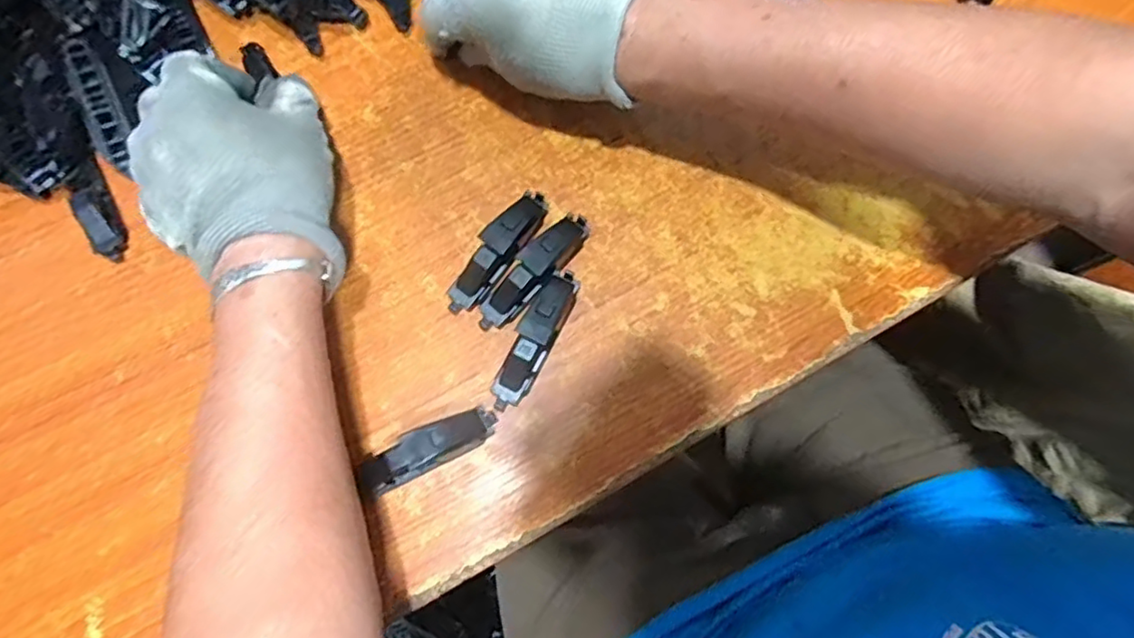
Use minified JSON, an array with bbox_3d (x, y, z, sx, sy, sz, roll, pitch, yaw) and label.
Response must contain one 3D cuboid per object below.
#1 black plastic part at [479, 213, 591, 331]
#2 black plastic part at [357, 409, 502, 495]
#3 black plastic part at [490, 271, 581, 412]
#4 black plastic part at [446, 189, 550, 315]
[{"bbox_3d":[-0.018,-0.027,0.342,0.020,0.022,0.081,42,78,10],"label":"black plastic part"},{"bbox_3d":[-0.070,0.066,0.317,0.069,0.020,0.021,-25,76,-7],"label":"black plastic part"},{"bbox_3d":[-0.017,0.009,0.330,0.018,0.024,0.081,26,75,6],"label":"black plastic part"},{"bbox_3d":[-0.037,-0.038,0.345,0.020,0.023,0.081,32,76,8],"label":"black plastic part"}]

